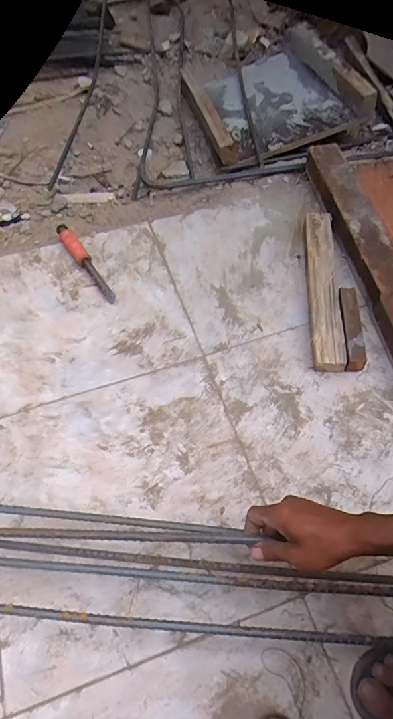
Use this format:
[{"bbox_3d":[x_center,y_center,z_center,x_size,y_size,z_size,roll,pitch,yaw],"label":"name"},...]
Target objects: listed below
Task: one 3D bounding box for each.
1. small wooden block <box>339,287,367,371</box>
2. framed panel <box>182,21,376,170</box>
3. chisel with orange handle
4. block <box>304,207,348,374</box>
[{"bbox_3d":[0.277,-0.057,0.721,0.032,0.045,0.167,4,61,3],"label":"small wooden block"},{"bbox_3d":[0.198,-0.765,1.136,0.420,0.081,0.513,-19,59,0],"label":"framed panel"},{"bbox_3d":[-0.231,-0.206,0.828,0.029,0.027,0.243,-33,65,-16],"label":"chisel with orange handle"},{"bbox_3d":[0.244,-0.149,0.776,0.058,0.040,0.372,4,61,3],"label":"block"}]

